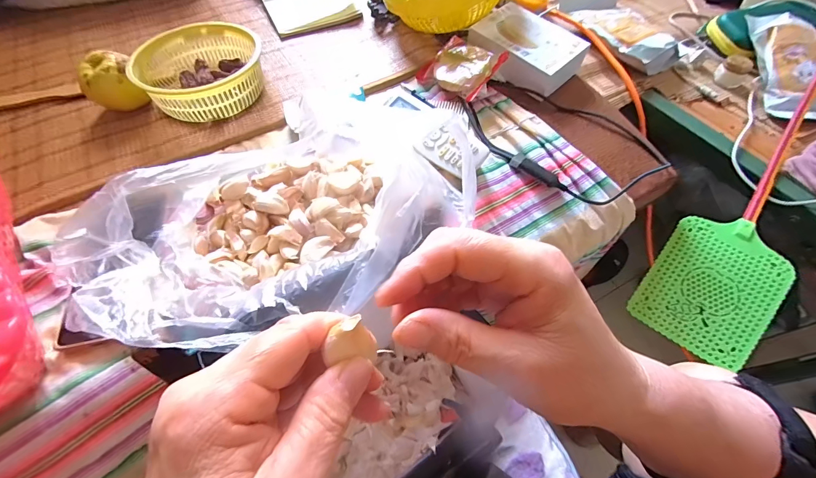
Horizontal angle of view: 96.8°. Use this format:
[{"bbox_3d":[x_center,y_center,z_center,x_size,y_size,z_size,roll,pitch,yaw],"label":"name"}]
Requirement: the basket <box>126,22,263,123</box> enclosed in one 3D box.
[{"bbox_3d":[-0.270,-0.220,0.471,0.146,0.053,0.138,-34,64,-21],"label":"basket"}]

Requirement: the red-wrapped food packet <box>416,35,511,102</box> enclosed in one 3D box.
[{"bbox_3d":[0.071,-0.225,0.480,0.096,0.020,0.078,32,82,36],"label":"red-wrapped food packet"}]

